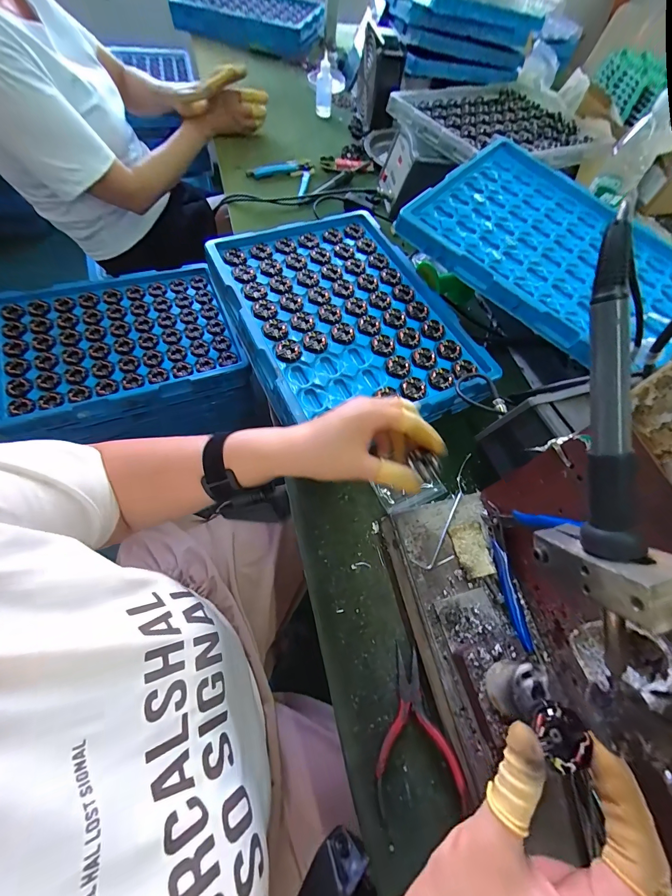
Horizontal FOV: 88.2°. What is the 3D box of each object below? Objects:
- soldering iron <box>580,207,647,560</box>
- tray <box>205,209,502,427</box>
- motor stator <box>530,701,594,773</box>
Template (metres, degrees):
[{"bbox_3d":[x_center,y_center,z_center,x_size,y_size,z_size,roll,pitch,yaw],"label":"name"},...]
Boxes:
[{"bbox_3d":[0.114,-0.021,0.143,0.013,0.015,0.137,-7,98,-6],"label":"soldering iron"},{"bbox_3d":[0.007,-0.185,0.468,0.274,0.039,0.367,-21,67,-15],"label":"tray"},{"bbox_3d":[0.123,0.157,0.189,0.024,0.012,0.029,-23,67,-13],"label":"motor stator"}]

